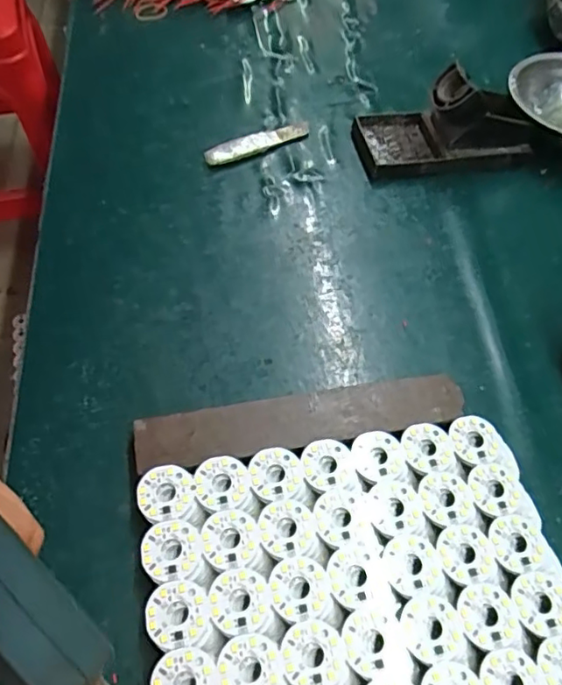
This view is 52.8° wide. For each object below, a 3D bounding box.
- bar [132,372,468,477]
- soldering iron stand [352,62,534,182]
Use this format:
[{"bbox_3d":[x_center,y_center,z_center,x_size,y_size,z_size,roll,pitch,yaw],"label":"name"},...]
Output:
[{"bbox_3d":[0.014,0.048,0.347,0.198,0.016,0.033,-9,58,-9],"label":"bar"},{"bbox_3d":[0.142,-0.198,0.492,0.146,0.061,0.072,-10,58,-10],"label":"soldering iron stand"}]

